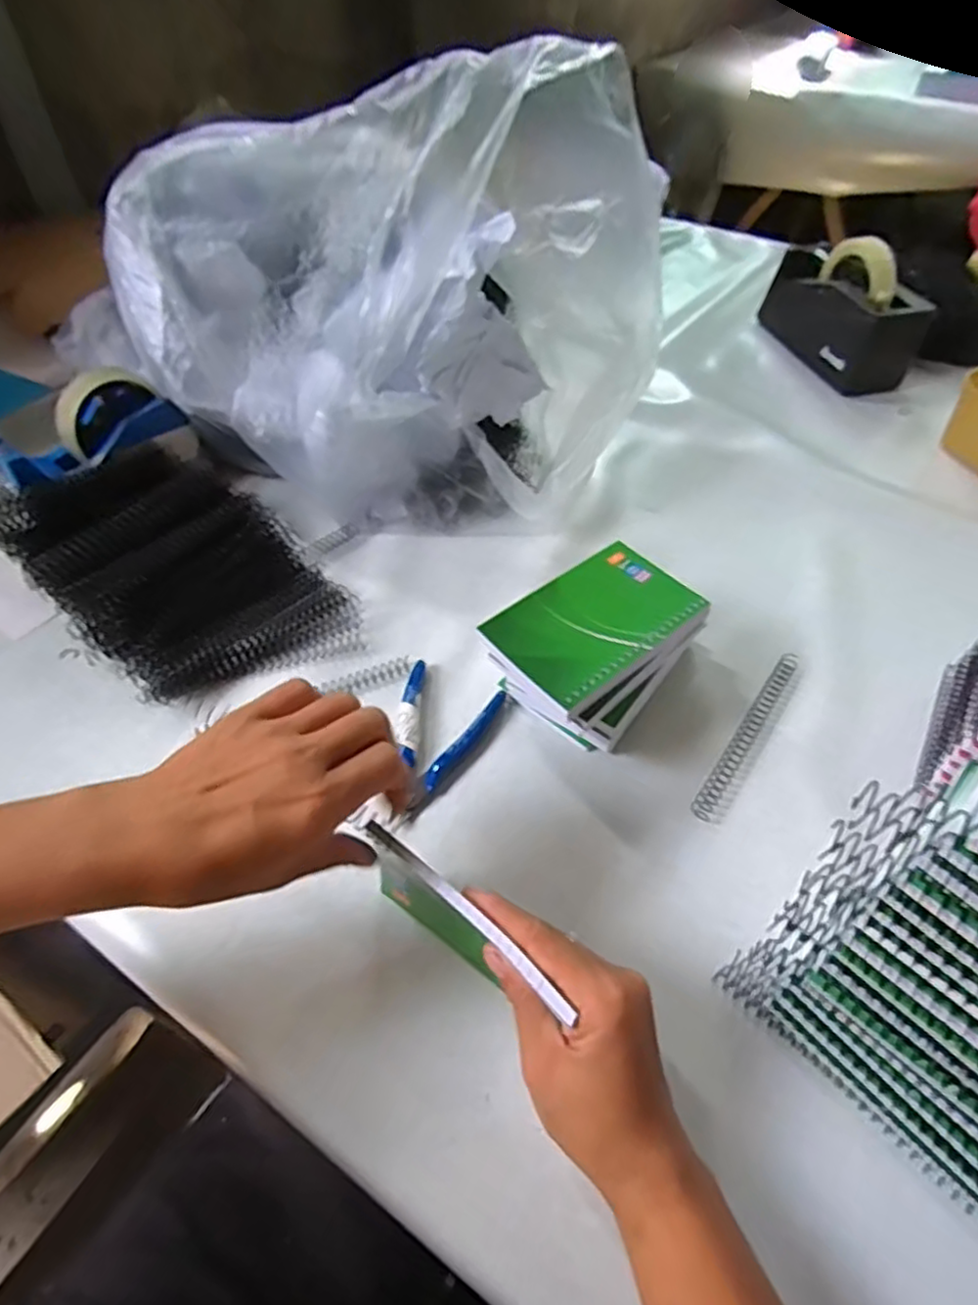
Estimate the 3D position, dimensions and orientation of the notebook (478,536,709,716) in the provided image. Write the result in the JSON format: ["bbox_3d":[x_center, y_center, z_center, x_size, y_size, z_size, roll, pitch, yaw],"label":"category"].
[{"bbox_3d":[0.066,-0.019,0.424,0.128,0.013,0.081,-32,57,-23],"label":"notebook"}]

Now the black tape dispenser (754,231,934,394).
[{"bbox_3d":[0.403,-0.398,0.784,0.081,0.122,0.194,-12,51,-10],"label":"black tape dispenser"}]

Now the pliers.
[{"bbox_3d":[-0.040,0.060,0.454,0.067,0.013,0.117,16,52,14],"label":"pliers"}]

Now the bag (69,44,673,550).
[{"bbox_3d":[-0.083,-0.283,0.551,0.407,0.295,0.257,7,50,6],"label":"bag"}]

